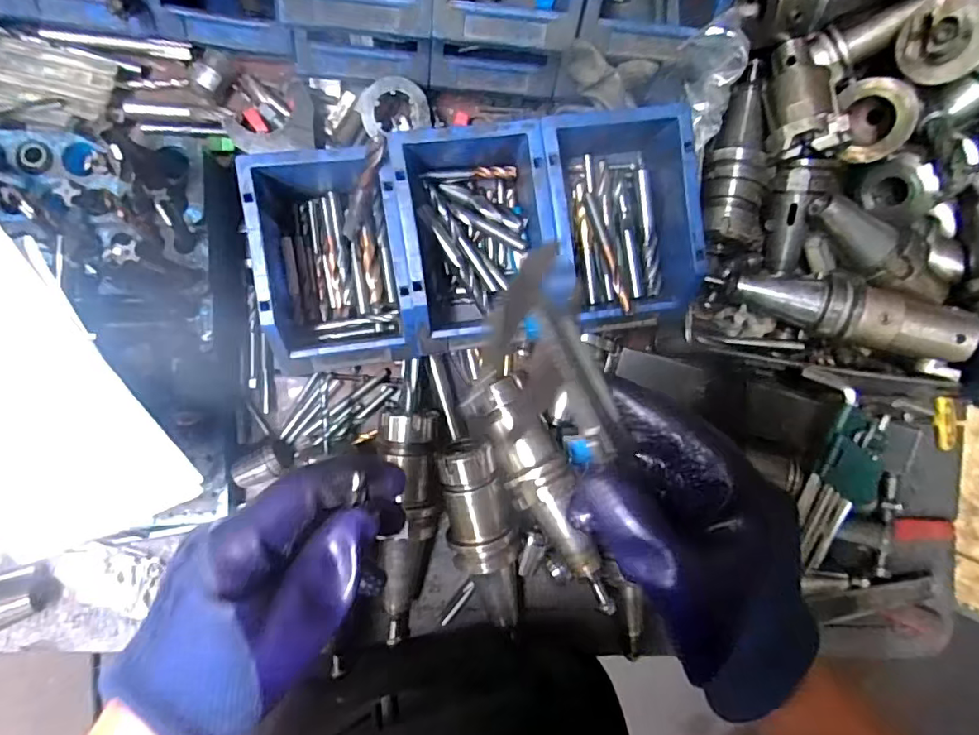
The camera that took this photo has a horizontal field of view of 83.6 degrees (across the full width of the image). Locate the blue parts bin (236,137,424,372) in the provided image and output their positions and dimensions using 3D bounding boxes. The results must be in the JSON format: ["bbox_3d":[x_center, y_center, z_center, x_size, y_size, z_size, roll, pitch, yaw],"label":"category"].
[{"bbox_3d":[-0.117,-0.080,0.419,0.105,0.082,0.158,-9,91,-8],"label":"blue parts bin"}]

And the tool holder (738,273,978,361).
[{"bbox_3d":[0.297,-0.046,0.453,0.173,0.050,0.050,15,87,8],"label":"tool holder"}]

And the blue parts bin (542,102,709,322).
[{"bbox_3d":[0.094,-0.110,0.410,0.104,0.072,0.145,-10,91,-8],"label":"blue parts bin"}]

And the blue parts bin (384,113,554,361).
[{"bbox_3d":[-0.014,-0.091,0.411,0.107,0.079,0.148,-11,91,-8],"label":"blue parts bin"}]

